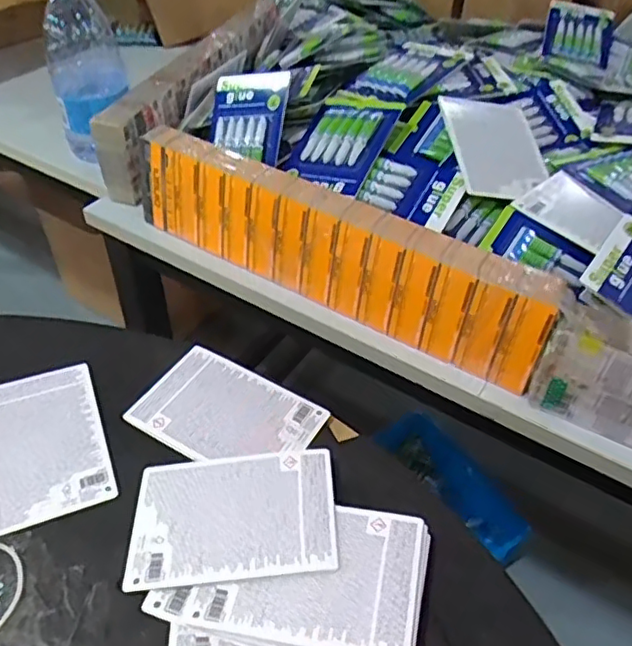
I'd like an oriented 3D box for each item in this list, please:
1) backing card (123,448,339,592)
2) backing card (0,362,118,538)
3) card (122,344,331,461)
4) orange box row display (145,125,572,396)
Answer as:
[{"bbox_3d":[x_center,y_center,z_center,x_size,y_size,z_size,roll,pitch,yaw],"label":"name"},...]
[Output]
[{"bbox_3d":[-0.069,0.160,0.518,0.168,0.005,0.112,-6,43,2],"label":"backing card"},{"bbox_3d":[-0.262,0.110,0.581,0.116,0.004,0.172,-16,48,-18],"label":"backing card"},{"bbox_3d":[-0.087,0.088,0.605,0.166,0.011,0.111,24,46,19],"label":"card"},{"bbox_3d":[0.014,-0.087,0.705,0.516,0.119,0.065,26,49,22],"label":"orange box row display"}]

